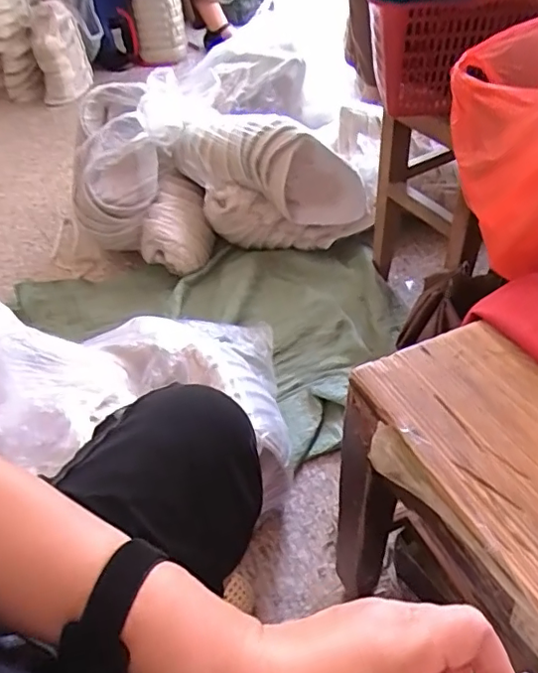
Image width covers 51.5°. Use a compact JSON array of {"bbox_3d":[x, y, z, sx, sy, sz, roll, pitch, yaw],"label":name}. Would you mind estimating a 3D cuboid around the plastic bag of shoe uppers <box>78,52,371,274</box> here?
[{"bbox_3d":[-0.113,-0.368,1.211,0.585,0.322,0.330,-11,48,-4],"label":"plastic bag of shoe uppers"}]

